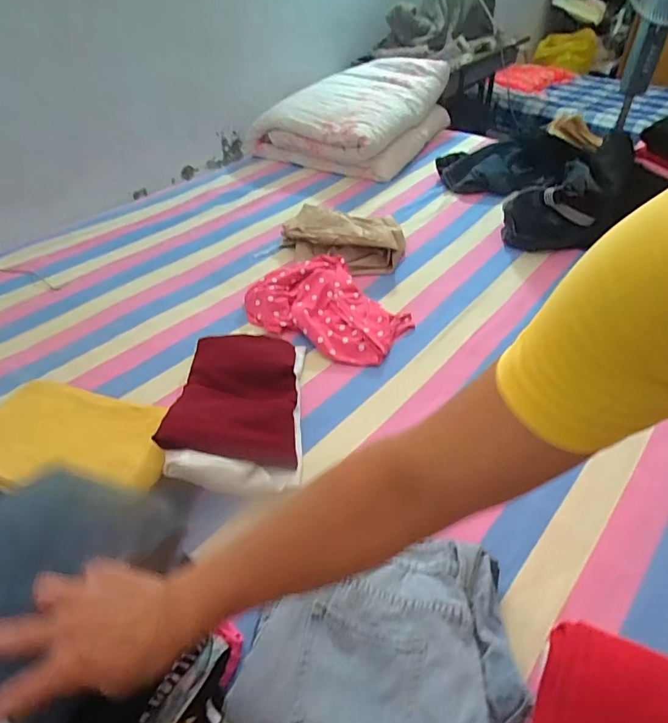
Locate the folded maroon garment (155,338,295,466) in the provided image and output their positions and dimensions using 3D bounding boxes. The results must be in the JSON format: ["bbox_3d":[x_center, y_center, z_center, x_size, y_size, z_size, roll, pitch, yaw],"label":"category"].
[{"bbox_3d":[-0.157,0.050,0.754,0.188,0.060,0.277,-3,40,1],"label":"folded maroon garment"}]

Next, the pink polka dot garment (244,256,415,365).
[{"bbox_3d":[-0.003,-0.130,0.954,0.327,0.051,0.255,23,47,29],"label":"pink polka dot garment"}]

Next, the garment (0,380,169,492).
[{"bbox_3d":[-0.369,0.110,0.650,0.255,0.025,0.181,16,41,-3],"label":"garment"}]

